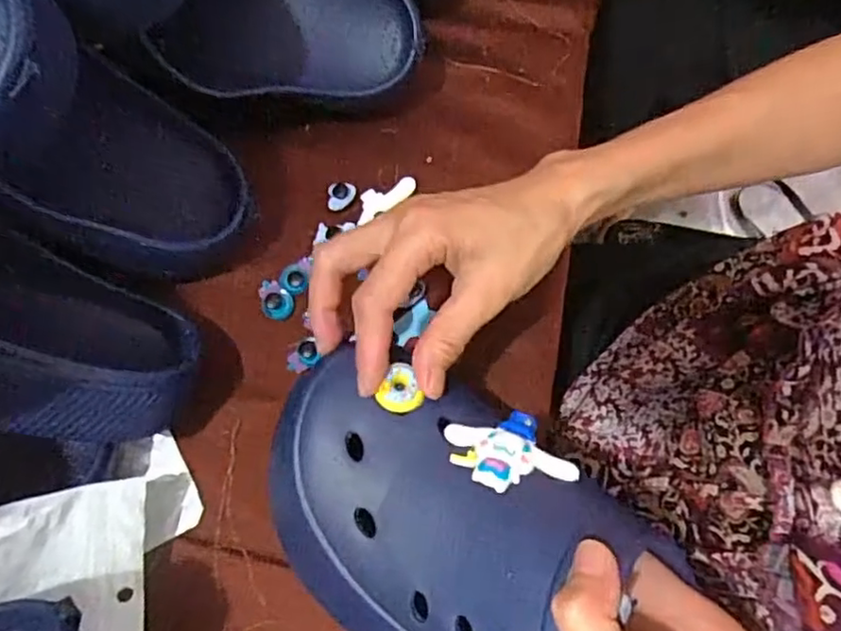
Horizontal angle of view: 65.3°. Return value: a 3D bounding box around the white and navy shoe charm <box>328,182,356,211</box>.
[{"bbox_3d":[-0.051,-0.076,0.423,0.018,0.007,0.017,-1,73,-1],"label":"white and navy shoe charm"}]

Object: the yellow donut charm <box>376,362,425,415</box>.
[{"bbox_3d":[-0.008,0.035,0.306,0.020,0.006,0.023,27,74,8],"label":"yellow donut charm"}]

